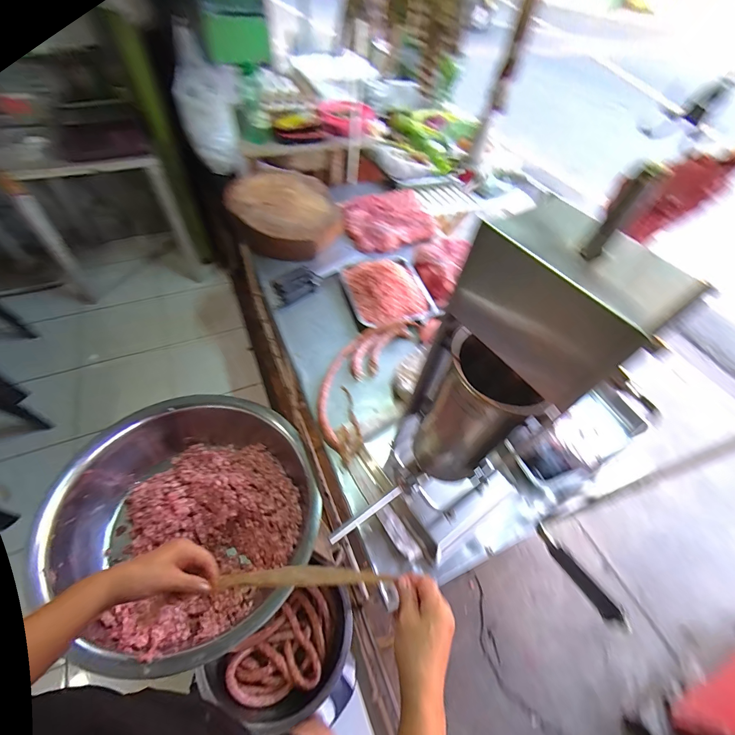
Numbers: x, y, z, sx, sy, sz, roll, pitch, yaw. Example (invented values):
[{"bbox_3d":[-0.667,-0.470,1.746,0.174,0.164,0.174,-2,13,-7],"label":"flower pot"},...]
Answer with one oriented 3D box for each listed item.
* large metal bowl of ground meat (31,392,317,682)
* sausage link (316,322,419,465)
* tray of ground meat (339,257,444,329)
[{"bbox_3d":[-0.418,0.352,0.848,0.553,0.199,0.577,2,54,-3],"label":"large metal bowl of ground meat"},{"bbox_3d":[-0.022,0.016,0.938,0.165,0.033,0.457,21,55,10],"label":"sausage link"},{"bbox_3d":[0.067,-0.281,1.108,0.262,0.078,0.305,-14,57,-15],"label":"tray of ground meat"}]

